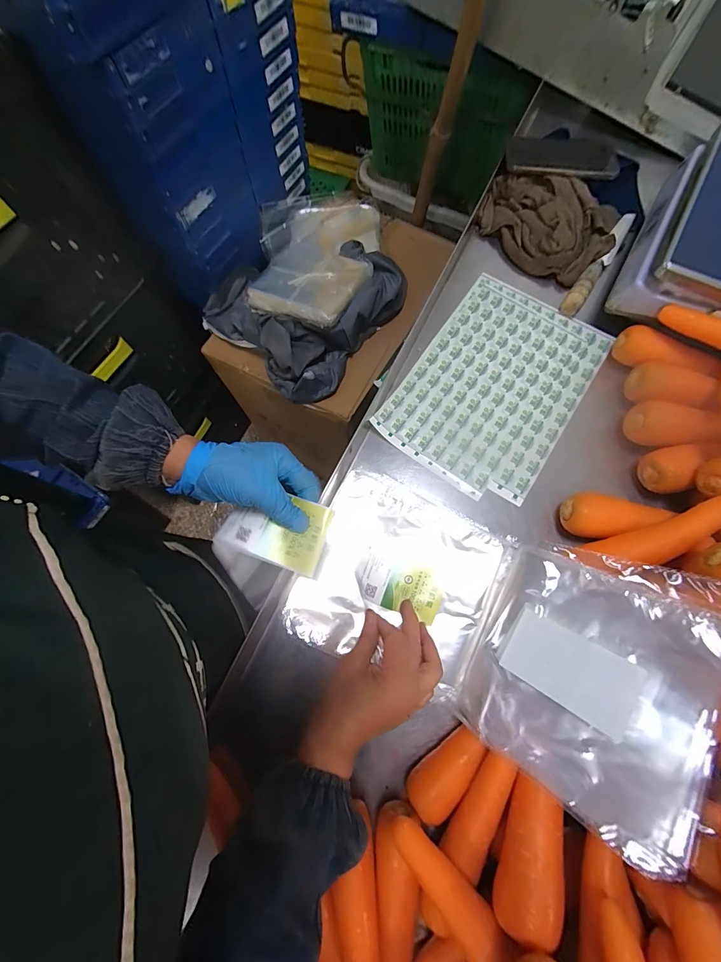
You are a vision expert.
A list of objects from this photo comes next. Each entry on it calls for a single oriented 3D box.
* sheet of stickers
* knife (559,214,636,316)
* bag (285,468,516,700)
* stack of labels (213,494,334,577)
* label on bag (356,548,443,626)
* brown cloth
[{"bbox_3d":[0.186,-0.132,0.494,0.208,0.005,0.303,33,77,10],"label":"sheet of stickers"},{"bbox_3d":[0.353,-0.322,0.533,0.026,0.021,0.209,34,77,11],"label":"knife"},{"bbox_3d":[0.043,0.108,0.401,0.201,0.018,0.194,24,76,9],"label":"bag"},{"bbox_3d":[-0.078,0.043,0.337,0.096,0.009,0.063,19,75,7],"label":"stack of labels"},{"bbox_3d":[0.043,0.115,0.400,0.093,0.010,0.054,20,75,7],"label":"label on bag"},{"bbox_3d":[0.277,-0.386,0.544,0.194,0.044,0.146,32,77,10],"label":"brown cloth"}]

